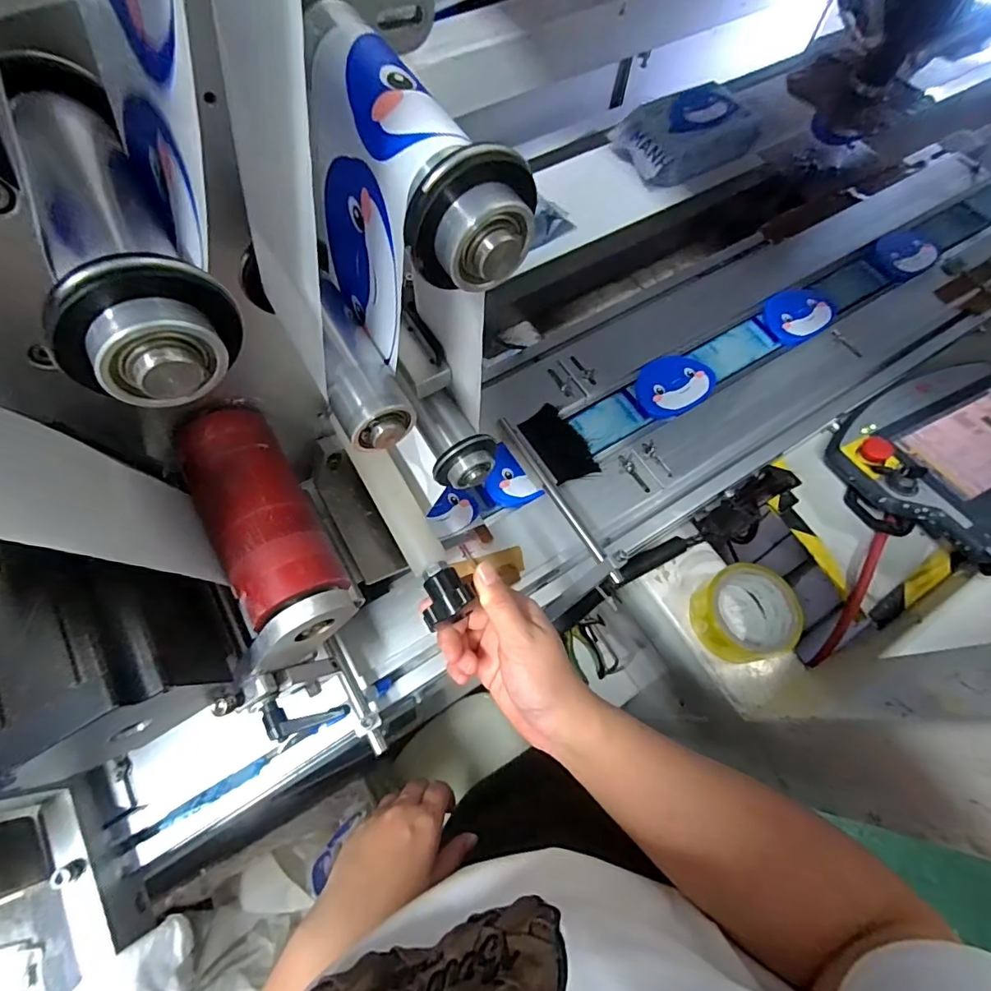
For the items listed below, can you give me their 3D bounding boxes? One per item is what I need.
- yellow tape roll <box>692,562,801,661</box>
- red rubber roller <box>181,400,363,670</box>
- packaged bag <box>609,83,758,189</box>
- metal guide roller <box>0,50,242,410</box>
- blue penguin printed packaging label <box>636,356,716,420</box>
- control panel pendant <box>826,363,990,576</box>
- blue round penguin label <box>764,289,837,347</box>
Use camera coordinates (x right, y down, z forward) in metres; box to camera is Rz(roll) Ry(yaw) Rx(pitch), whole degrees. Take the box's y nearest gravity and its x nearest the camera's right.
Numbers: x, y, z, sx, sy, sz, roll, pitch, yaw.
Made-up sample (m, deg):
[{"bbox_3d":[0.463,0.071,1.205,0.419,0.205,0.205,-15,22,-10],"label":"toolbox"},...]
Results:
[{"bbox_3d":[0.267,0.127,0.546,0.099,0.054,0.095,1,67,-2],"label":"yellow tape roll"},{"bbox_3d":[-0.147,0.026,0.316,0.073,0.065,0.157,-28,71,-13],"label":"red rubber roller"},{"bbox_3d":[0.276,-0.535,0.740,0.194,0.070,0.112,-25,70,-12],"label":"packaged bag"},{"bbox_3d":[-0.111,-0.078,0.142,0.037,0.032,0.117,-30,71,-14],"label":"metal guide roller"},{"bbox_3d":[0.199,-0.125,0.570,0.091,0.007,0.073,-28,71,-13],"label":"blue penguin printed packaging label"},{"bbox_3d":[0.503,-0.035,0.544,0.243,0.071,0.211,-31,62,-14],"label":"control panel pendant"},{"bbox_3d":[0.366,-0.221,0.615,0.090,0.009,0.069,-33,72,-15],"label":"blue round penguin label"}]

